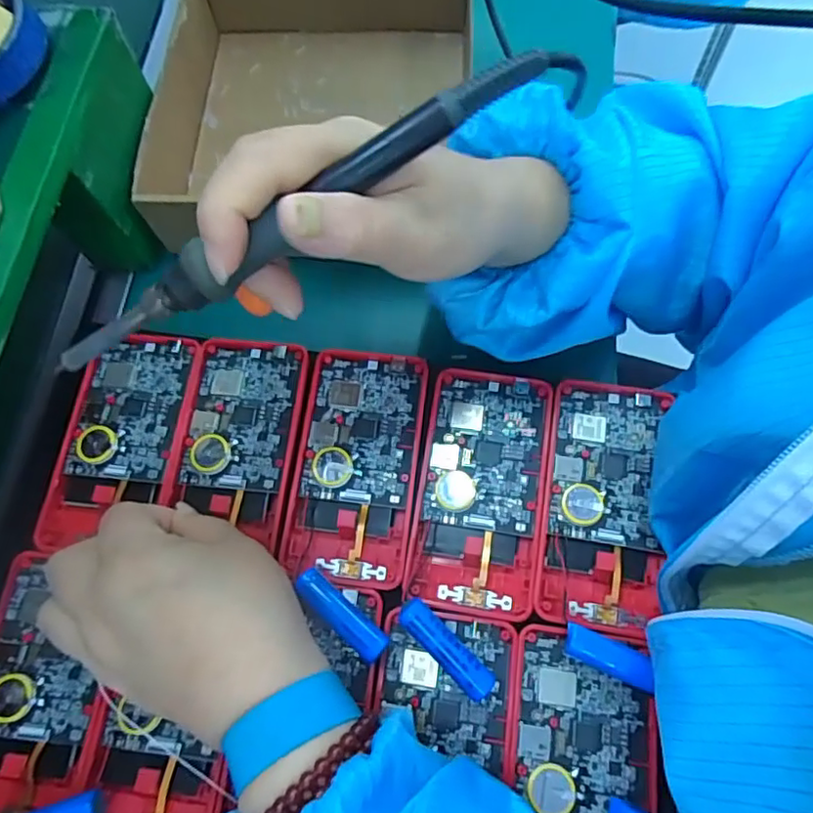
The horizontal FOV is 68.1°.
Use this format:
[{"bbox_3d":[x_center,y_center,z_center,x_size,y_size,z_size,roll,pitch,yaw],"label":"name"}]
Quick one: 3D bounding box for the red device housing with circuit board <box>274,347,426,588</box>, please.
[{"bbox_3d":[-0.026,0.029,0.315,0.062,0.013,0.119,7,67,4],"label":"red device housing with circuit board"}]

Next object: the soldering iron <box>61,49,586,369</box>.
[{"bbox_3d":[-0.040,-0.063,0.209,0.212,0.021,0.014,-27,68,11],"label":"soldering iron"}]

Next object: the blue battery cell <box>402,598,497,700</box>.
[{"bbox_3d":[0.018,0.110,0.273,0.014,0.015,0.050,-42,80,-15],"label":"blue battery cell"}]

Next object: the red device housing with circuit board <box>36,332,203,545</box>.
[{"bbox_3d":[-0.153,0.017,0.328,0.062,0.014,0.117,5,67,3],"label":"red device housing with circuit board"}]

